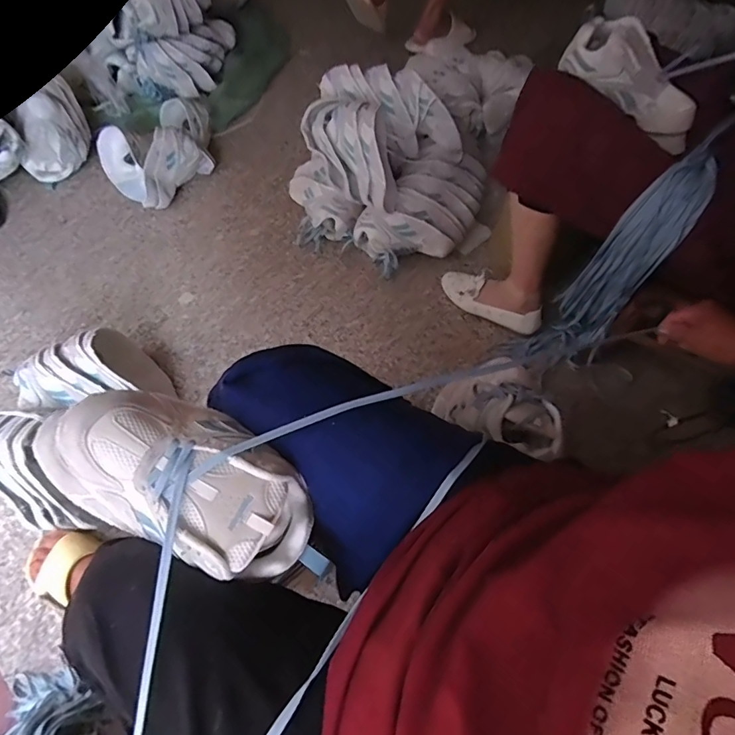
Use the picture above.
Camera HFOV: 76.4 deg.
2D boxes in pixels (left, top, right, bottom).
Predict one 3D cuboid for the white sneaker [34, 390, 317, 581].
[{"bbox_3d":[-0.159,0.093,0.415,0.229,0.079,0.122,23,63,8],"label":"white sneaker"}]

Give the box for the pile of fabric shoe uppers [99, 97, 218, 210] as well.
[{"bbox_3d":[-0.534,-0.587,1.243,0.248,0.124,0.312,40,68,18],"label":"pile of fabric shoe uppers"}]

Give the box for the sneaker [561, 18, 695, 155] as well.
[{"bbox_3d":[0.437,-0.466,0.765,0.099,0.079,0.257,-38,85,-21],"label":"sneaker"}]

